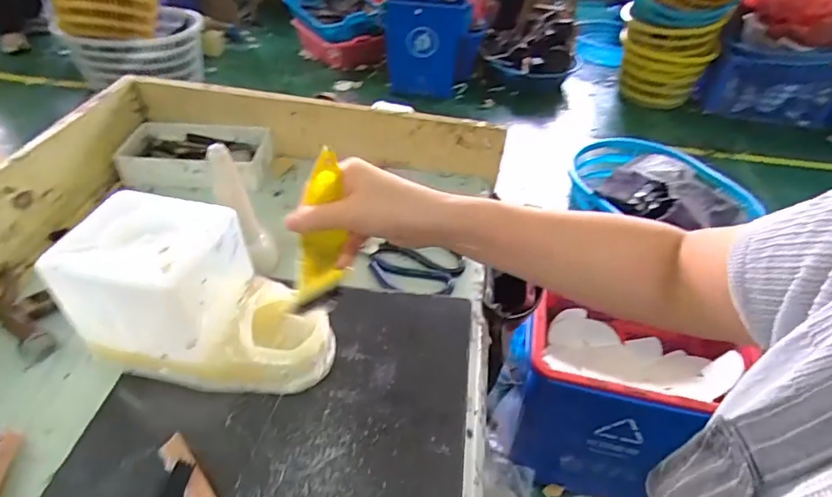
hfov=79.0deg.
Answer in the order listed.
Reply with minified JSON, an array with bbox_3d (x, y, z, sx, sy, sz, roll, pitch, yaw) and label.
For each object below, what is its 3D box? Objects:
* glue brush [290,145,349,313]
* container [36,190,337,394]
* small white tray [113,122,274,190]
[{"bbox_3d":[-0.074,-0.010,0.399,0.030,0.137,0.026,15,24,16],"label":"glue brush"},{"bbox_3d":[-0.173,0.043,0.424,0.195,0.135,0.111,9,42,7],"label":"container"},{"bbox_3d":[-0.307,-0.131,0.709,0.205,0.044,0.114,4,41,1],"label":"small white tray"}]

